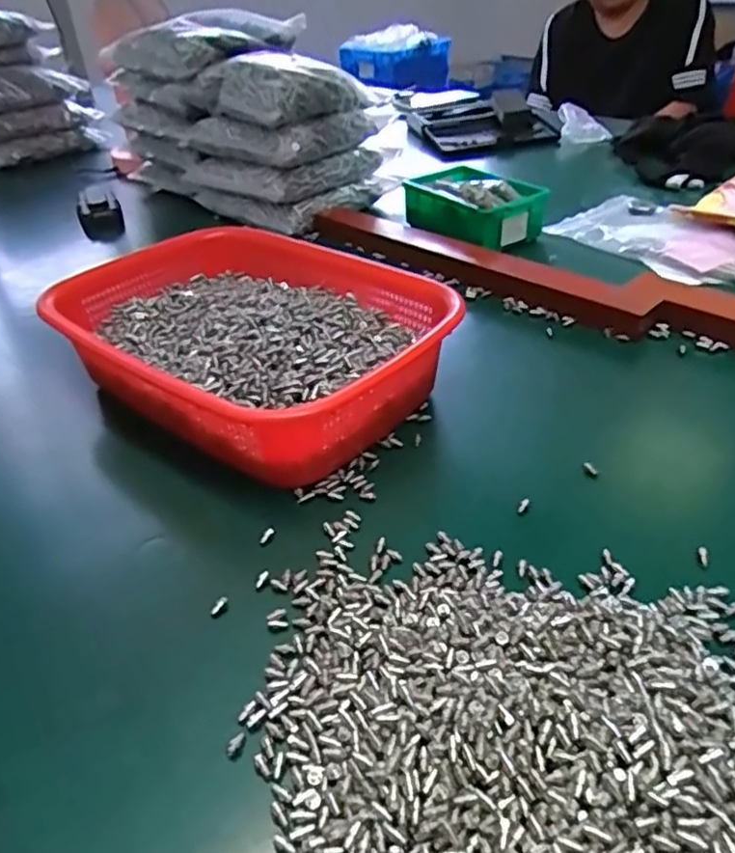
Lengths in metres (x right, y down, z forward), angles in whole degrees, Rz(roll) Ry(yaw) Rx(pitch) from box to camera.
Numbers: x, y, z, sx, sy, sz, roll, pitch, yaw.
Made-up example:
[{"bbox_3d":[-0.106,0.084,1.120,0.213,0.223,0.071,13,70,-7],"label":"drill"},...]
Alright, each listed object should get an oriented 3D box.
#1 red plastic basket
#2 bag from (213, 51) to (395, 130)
[{"bbox_3d":[-0.082,-0.067,0.484,0.283,0.074,0.217,24,46,31],"label":"red plastic basket"},{"bbox_3d":[-0.092,-0.402,0.753,0.124,0.057,0.178,25,47,32],"label":"bag"}]

